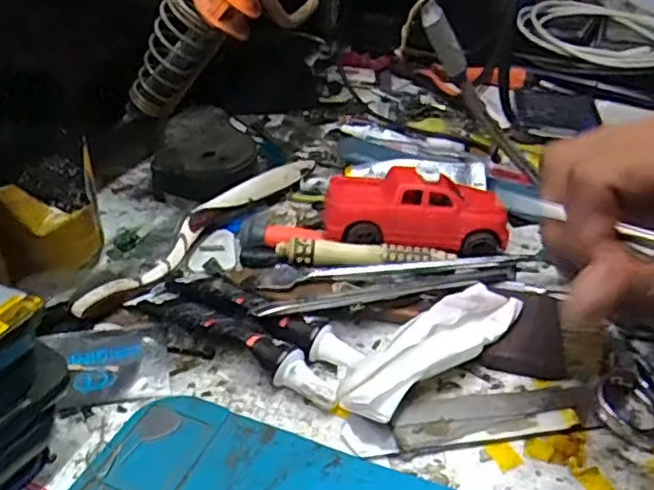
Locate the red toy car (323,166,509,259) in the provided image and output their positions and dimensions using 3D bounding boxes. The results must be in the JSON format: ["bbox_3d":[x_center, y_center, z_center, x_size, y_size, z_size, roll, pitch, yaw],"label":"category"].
[{"bbox_3d":[0.046,-0.021,0.343,0.091,0.028,0.049,5,35,4],"label":"red toy car"}]

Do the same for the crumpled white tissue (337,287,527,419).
[{"bbox_3d":[0.044,0.041,0.281,0.094,0.021,0.035,-24,43,-33],"label":"crumpled white tissue"}]

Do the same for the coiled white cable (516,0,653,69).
[{"bbox_3d":[0.256,-0.202,0.631,0.139,0.029,0.163,17,37,20],"label":"coiled white cable"}]

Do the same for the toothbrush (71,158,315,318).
[{"bbox_3d":[-0.061,-0.010,0.350,0.018,0.017,0.176,20,39,24],"label":"toothbrush"}]

